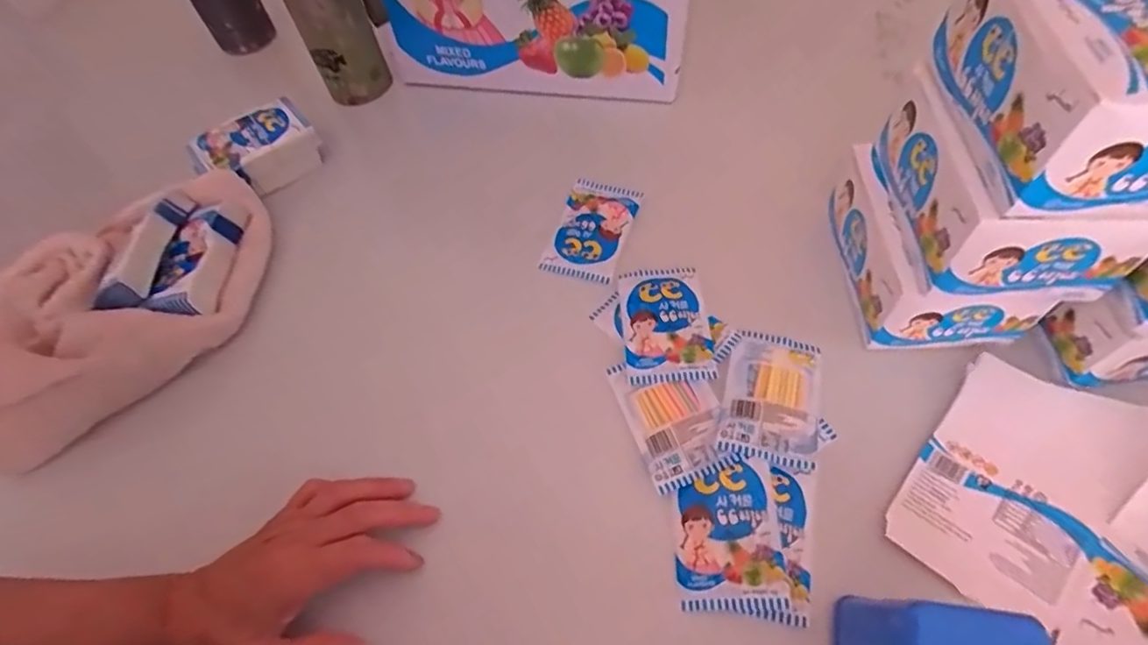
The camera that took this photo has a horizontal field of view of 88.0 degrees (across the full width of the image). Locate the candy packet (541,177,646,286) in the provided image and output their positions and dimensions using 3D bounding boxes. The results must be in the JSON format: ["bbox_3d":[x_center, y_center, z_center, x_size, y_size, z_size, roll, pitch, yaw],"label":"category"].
[{"bbox_3d":[0.016,-0.082,0.513,0.060,0.006,0.095,14,61,13],"label":"candy packet"}]

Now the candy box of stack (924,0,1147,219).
[{"bbox_3d":[0.268,-0.132,0.303,0.100,0.078,0.136,-2,58,3],"label":"candy box of stack"}]

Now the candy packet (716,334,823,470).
[{"bbox_3d":[0.140,0.050,0.414,0.063,0.008,0.097,12,60,12],"label":"candy packet"}]

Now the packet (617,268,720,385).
[{"bbox_3d":[0.069,-0.001,0.454,0.064,0.006,0.099,-6,58,1],"label":"packet"}]

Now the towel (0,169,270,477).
[{"bbox_3d":[-0.376,-0.006,0.467,0.167,0.052,0.303,36,67,23],"label":"towel"}]

